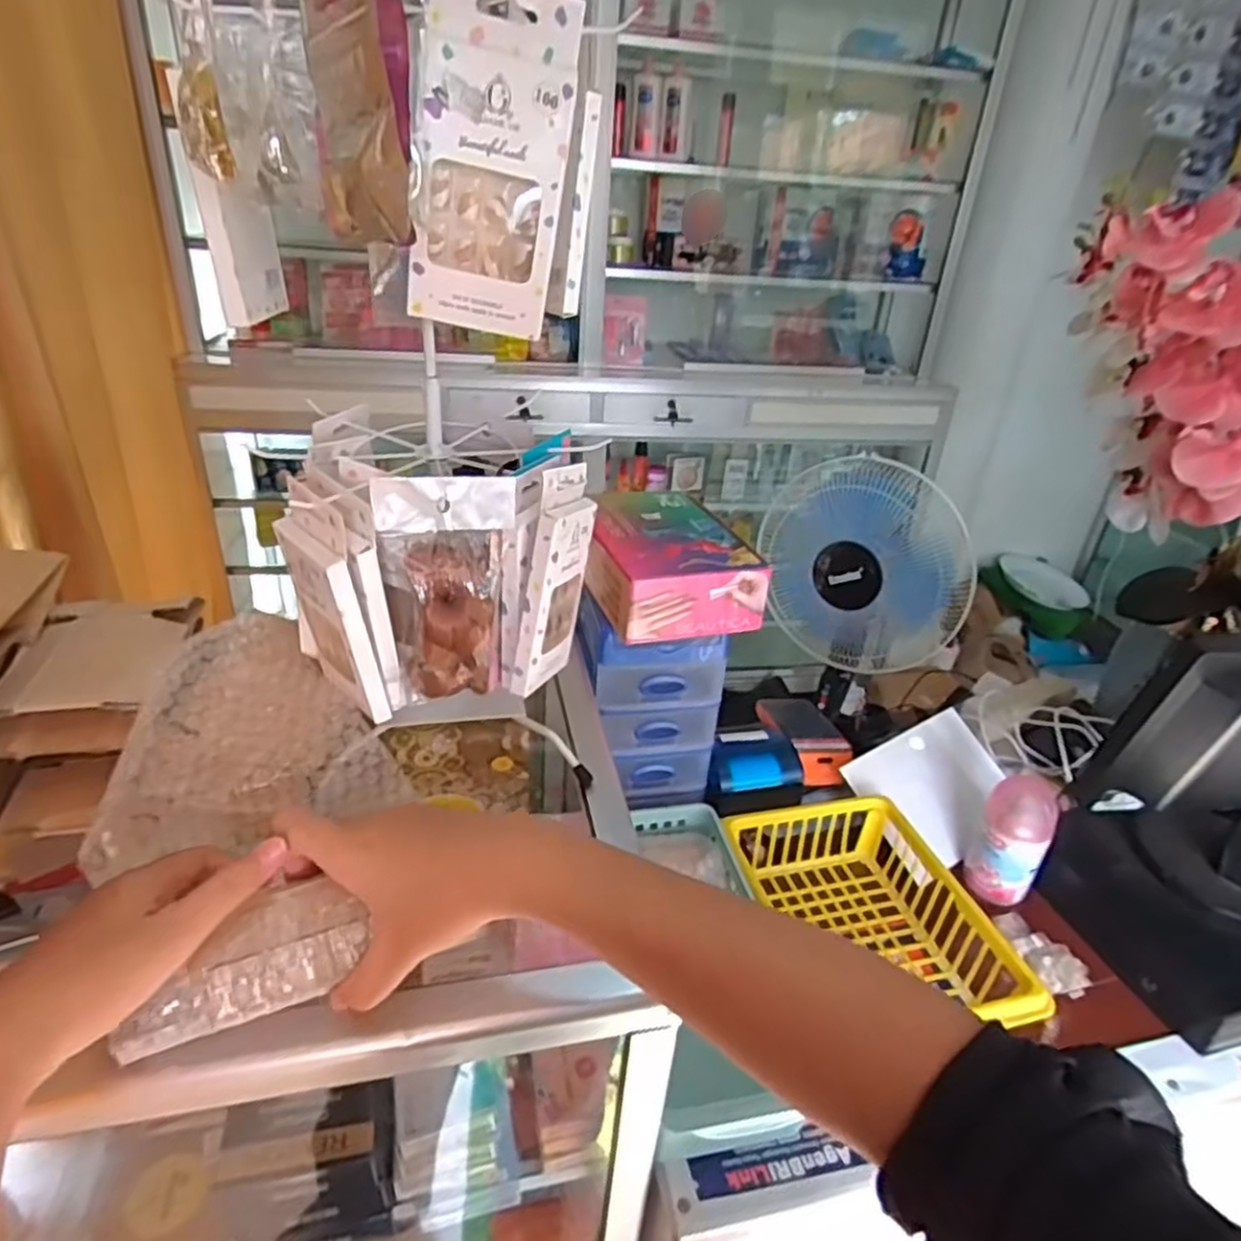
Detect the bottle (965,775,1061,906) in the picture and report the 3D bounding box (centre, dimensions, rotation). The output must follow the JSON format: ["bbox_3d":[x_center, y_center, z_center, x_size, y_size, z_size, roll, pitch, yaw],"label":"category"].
[{"bbox_3d":[0.419,0.231,0.800,0.067,0.134,0.074,24,35,30],"label":"bottle"}]

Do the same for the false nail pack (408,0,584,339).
[{"bbox_3d":[-0.061,-0.214,0.354,0.076,0.139,0.022,-2,30,-10],"label":"false nail pack"}]

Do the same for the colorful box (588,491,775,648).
[{"bbox_3d":[0.044,-0.061,0.751,0.135,0.072,0.187,-5,31,-16],"label":"colorful box"}]

